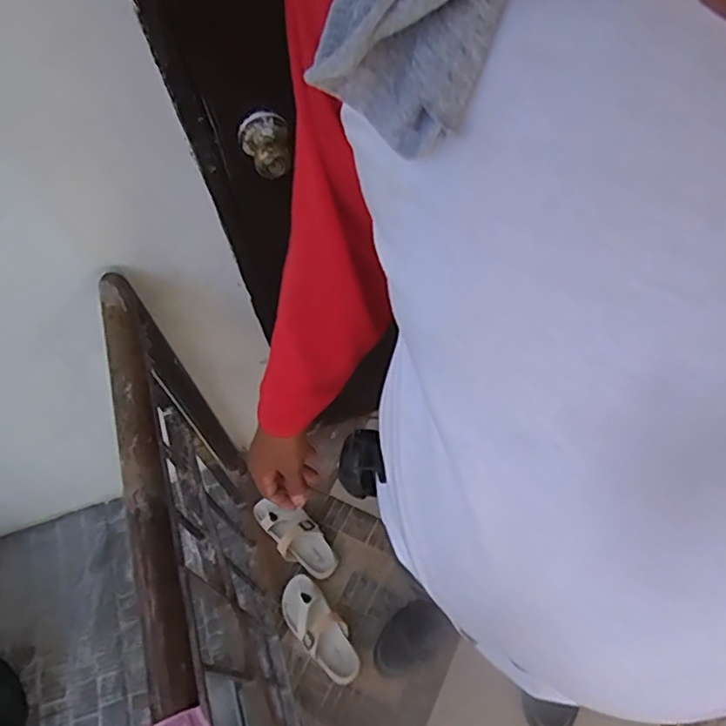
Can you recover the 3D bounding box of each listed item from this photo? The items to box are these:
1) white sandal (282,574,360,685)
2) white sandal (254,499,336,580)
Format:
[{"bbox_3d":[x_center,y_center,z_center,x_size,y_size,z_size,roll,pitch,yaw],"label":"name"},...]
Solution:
[{"bbox_3d":[-0.091,0.555,1.279,0.096,0.054,0.225,-38,63,-17],"label":"white sandal"},{"bbox_3d":[-0.152,0.389,1.381,0.100,0.056,0.217,-41,65,-18],"label":"white sandal"}]

